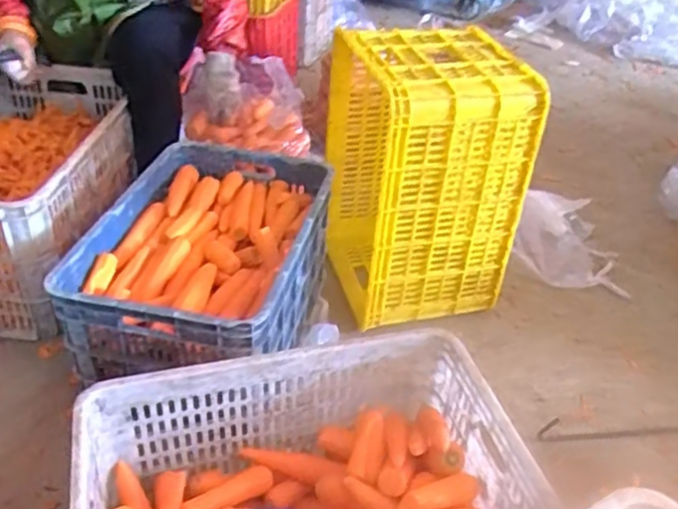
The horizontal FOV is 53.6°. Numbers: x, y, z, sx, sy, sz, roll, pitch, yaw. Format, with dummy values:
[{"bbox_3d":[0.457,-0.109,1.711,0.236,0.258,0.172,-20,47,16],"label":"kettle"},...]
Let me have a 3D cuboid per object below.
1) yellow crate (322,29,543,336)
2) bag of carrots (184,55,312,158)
[{"bbox_3d":[0.155,-0.164,1.381,0.299,0.511,0.369,-9,38,-15],"label":"yellow crate"},{"bbox_3d":[-0.219,-0.345,1.592,0.296,0.189,0.130,5,37,3],"label":"bag of carrots"}]

